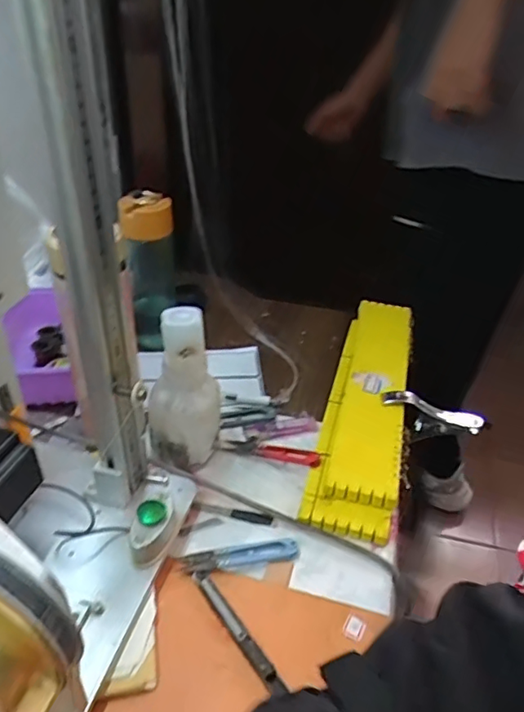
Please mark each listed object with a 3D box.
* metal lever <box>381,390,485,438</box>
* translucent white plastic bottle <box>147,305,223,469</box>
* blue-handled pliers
[{"bbox_3d":[0.183,0.071,0.618,0.116,0.056,0.015,21,34,-9],"label":"metal lever"},{"bbox_3d":[-0.070,0.028,0.508,0.054,0.169,0.056,16,37,18],"label":"translucent white plastic bottle"},{"bbox_3d":[-0.018,0.166,0.462,0.098,0.005,0.021,-5,35,-11],"label":"blue-handled pliers"}]

